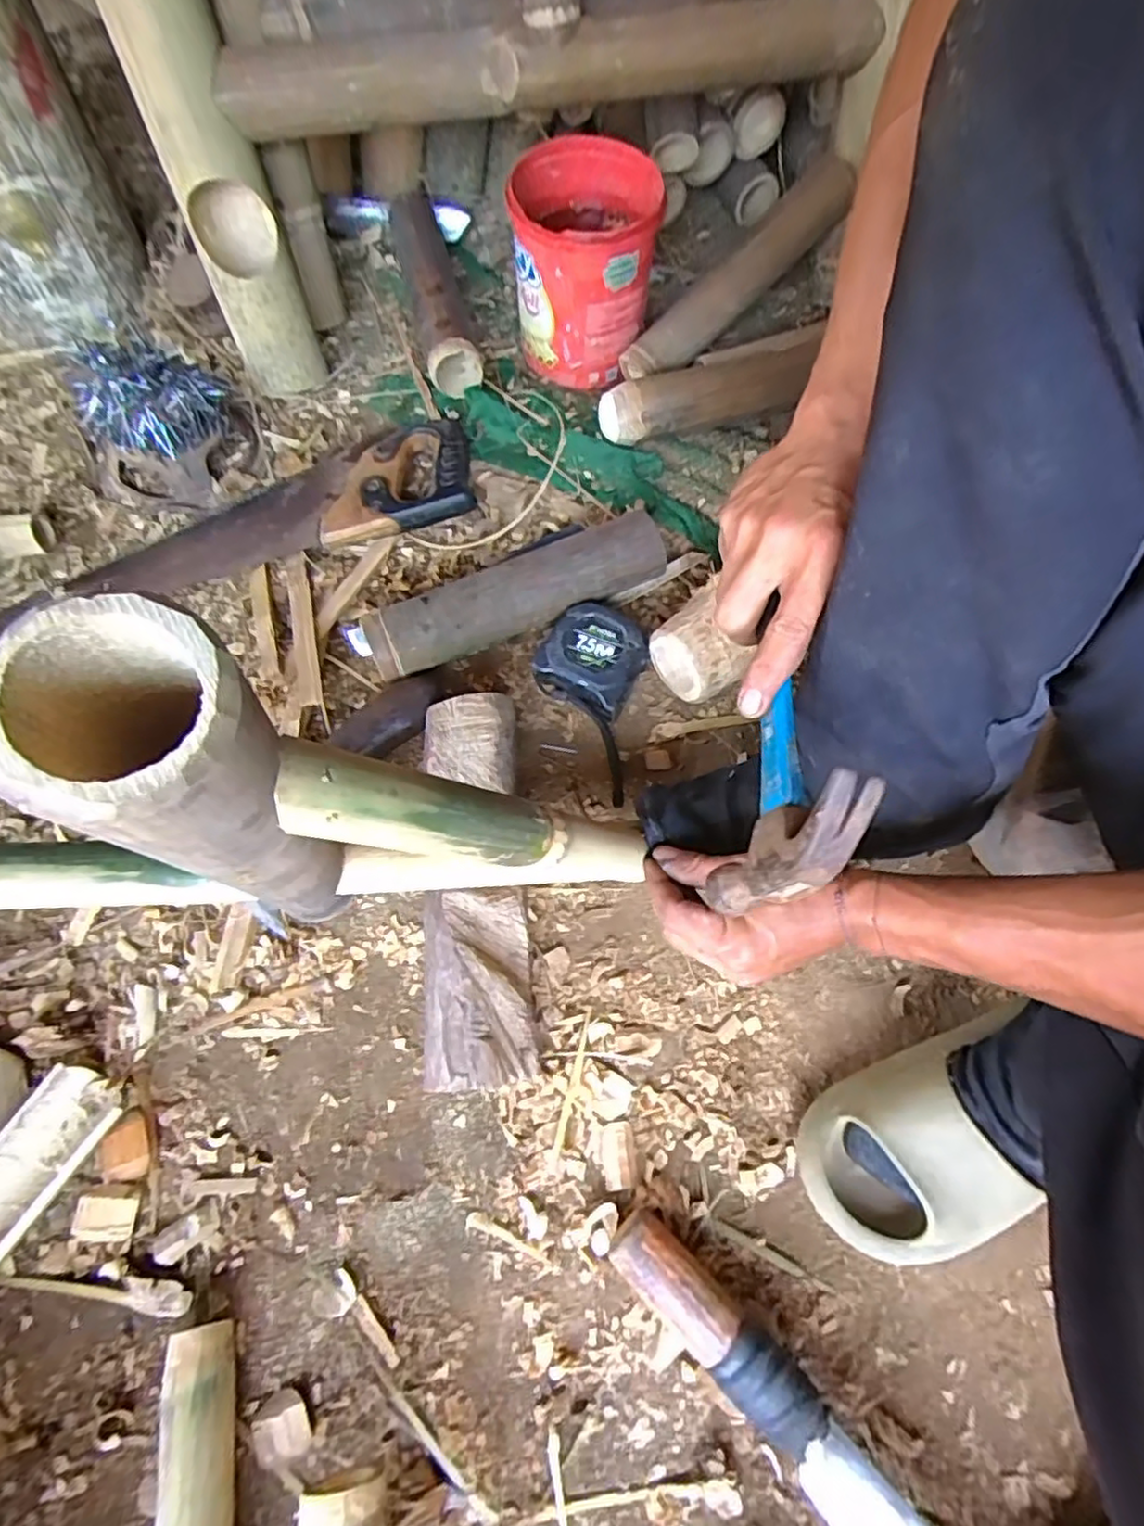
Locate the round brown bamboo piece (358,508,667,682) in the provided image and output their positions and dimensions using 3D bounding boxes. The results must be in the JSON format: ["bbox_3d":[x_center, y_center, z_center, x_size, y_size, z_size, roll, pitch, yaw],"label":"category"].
[{"bbox_3d":[-0.047,-0.143,0.573,0.261,0.061,0.056,-22,70,-11],"label":"round brown bamboo piece"}]

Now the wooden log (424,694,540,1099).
[{"bbox_3d":[-0.070,0.084,0.481,0.070,0.058,0.267,-4,68,-4],"label":"wooden log"}]

